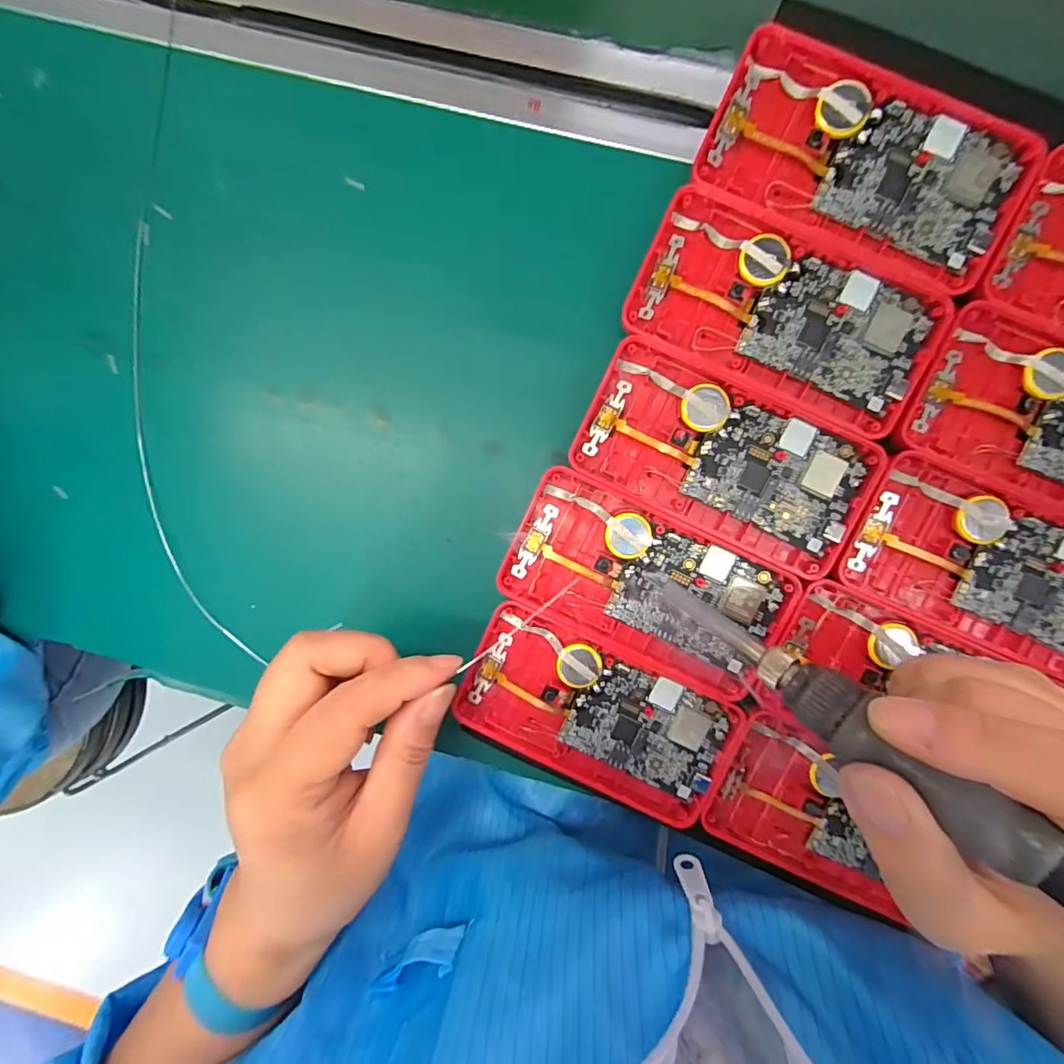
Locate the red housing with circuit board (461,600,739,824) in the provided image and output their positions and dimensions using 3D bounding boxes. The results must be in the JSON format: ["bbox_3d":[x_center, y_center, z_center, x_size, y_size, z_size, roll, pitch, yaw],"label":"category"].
[{"bbox_3d":[0.029,0.082,0.223,0.119,0.007,0.062,26,96,2],"label":"red housing with circuit board"}]

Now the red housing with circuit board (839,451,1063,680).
[{"bbox_3d":[0.194,0.015,0.207,0.119,0.012,0.061,23,97,4],"label":"red housing with circuit board"}]

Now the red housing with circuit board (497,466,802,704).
[{"bbox_3d":[0.050,0.023,0.216,0.119,0.008,0.063,26,98,3],"label":"red housing with circuit board"}]

